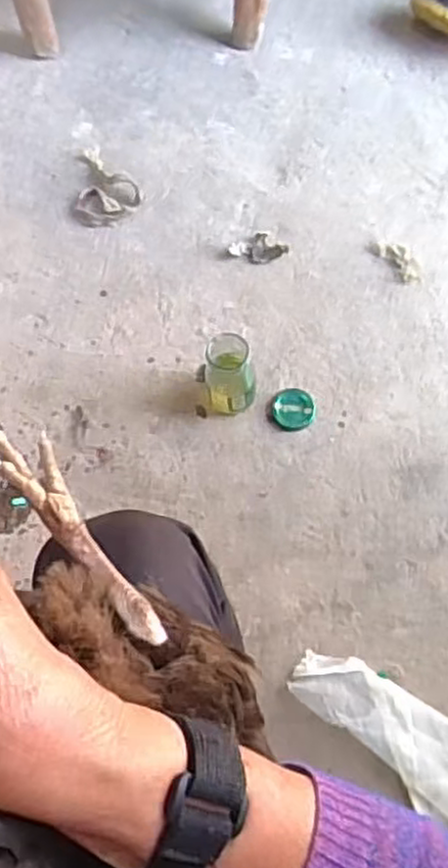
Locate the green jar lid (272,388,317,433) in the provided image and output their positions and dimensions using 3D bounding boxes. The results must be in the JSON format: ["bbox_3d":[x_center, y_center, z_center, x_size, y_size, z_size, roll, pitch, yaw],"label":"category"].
[{"bbox_3d":[0.092,-0.032,0.947,0.056,0.016,0.055,0,70,0],"label":"green jar lid"}]

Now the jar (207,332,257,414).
[{"bbox_3d":[0.009,-0.071,0.886,0.058,0.139,0.050,4,70,1],"label":"jar"}]

